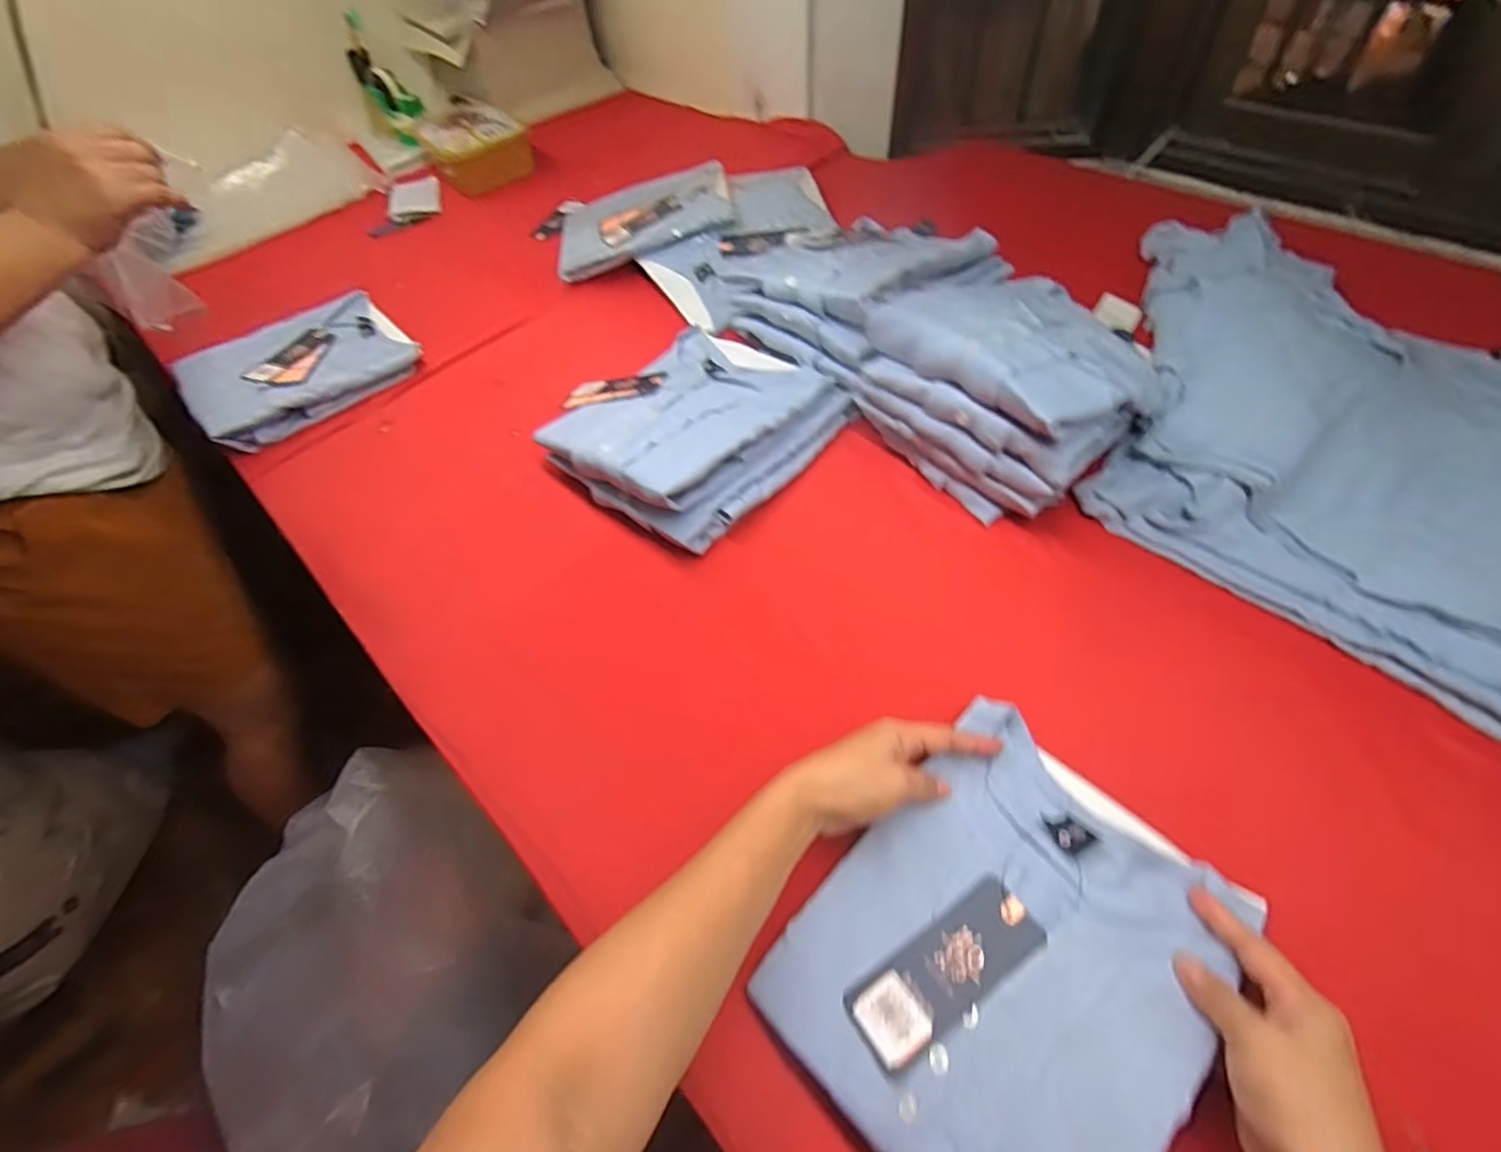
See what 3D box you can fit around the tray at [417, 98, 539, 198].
[{"bbox_3d":[-0.492,-0.775,1.177,0.161,0.066,0.200,-28,55,-18],"label":"tray"}]

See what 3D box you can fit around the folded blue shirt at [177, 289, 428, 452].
[{"bbox_3d":[-0.598,-0.282,0.865,0.266,0.030,0.233,-37,58,-23],"label":"folded blue shirt"}]

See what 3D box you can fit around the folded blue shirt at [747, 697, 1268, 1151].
[{"bbox_3d":[0.154,0.223,0.394,0.249,0.035,0.199,-38,59,-24],"label":"folded blue shirt"}]

